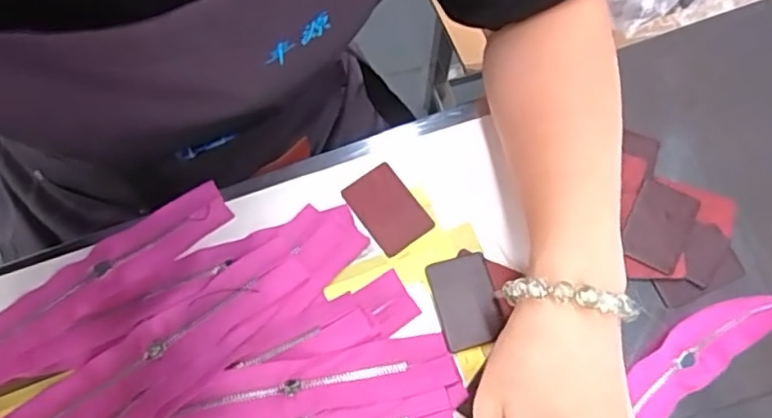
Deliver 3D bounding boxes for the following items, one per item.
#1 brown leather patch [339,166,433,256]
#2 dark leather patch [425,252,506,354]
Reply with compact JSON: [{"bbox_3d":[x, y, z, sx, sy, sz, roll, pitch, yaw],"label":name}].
[{"bbox_3d":[0.001,0.000,0.380,0.035,0.004,0.051,-34,75,-11],"label":"brown leather patch"},{"bbox_3d":[0.046,0.053,0.362,0.035,0.004,0.052,-14,73,-5],"label":"dark leather patch"}]

